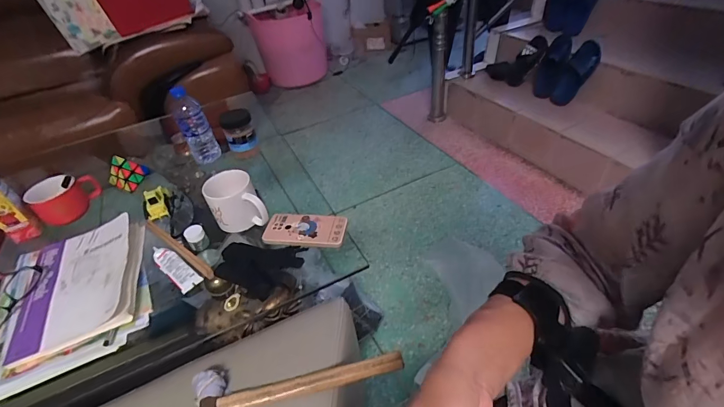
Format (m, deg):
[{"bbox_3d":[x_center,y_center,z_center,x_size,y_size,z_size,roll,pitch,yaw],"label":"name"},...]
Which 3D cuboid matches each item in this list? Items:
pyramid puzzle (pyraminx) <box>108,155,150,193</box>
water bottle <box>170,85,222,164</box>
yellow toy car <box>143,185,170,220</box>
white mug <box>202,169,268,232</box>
[{"bbox_3d":[-0.578,-0.076,0.895,0.090,0.075,0.075,-32,46,-25],"label":"pyramid puzzle (pyraminx)"},{"bbox_3d":[-0.411,-0.185,0.903,0.070,0.197,0.065,-24,43,-18],"label":"water bottle"},{"bbox_3d":[-0.447,-0.002,0.787,0.053,0.036,0.085,-22,43,-16],"label":"yellow toy car"},{"bbox_3d":[-0.249,0.003,0.716,0.092,0.097,0.099,-28,45,-22],"label":"white mug"}]

